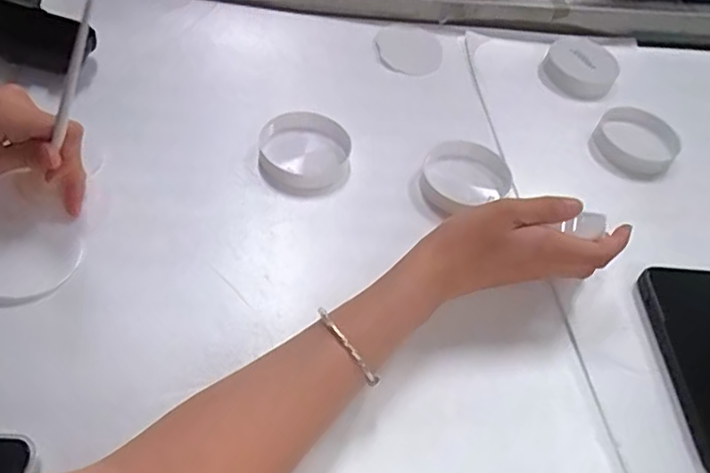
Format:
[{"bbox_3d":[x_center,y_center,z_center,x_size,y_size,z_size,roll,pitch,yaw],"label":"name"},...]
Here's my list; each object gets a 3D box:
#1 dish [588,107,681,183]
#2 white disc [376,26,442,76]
[{"bbox_3d":[0.268,-0.091,0.556,0.074,0.023,0.077,5,49,-6],"label":"dish"},{"bbox_3d":[0.057,-0.196,0.610,0.069,0.008,0.067,5,64,-10],"label":"white disc"}]

